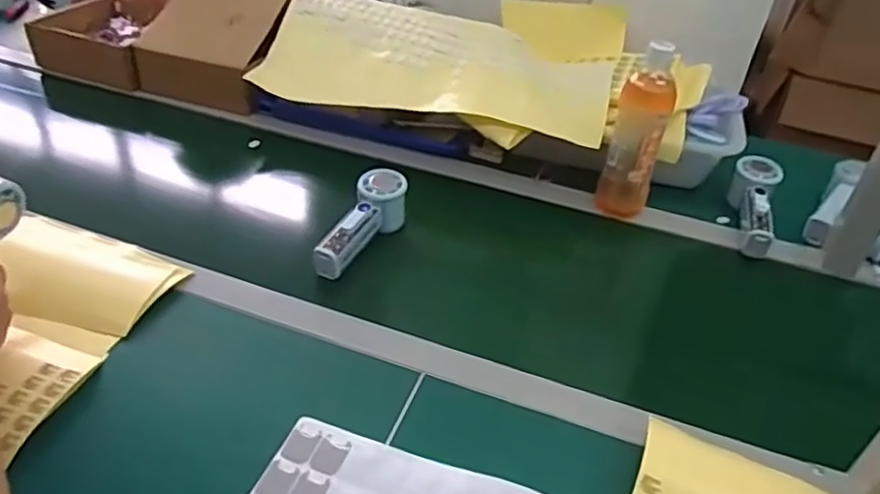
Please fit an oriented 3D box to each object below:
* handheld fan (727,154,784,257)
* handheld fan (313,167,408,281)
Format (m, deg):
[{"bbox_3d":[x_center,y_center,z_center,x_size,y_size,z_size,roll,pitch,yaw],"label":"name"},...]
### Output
[{"bbox_3d":[0.410,-0.050,0.848,0.055,0.055,0.156,10,55,9],"label":"handheld fan"},{"bbox_3d":[-0.087,-0.023,0.745,0.052,0.068,0.144,13,40,13],"label":"handheld fan"}]

